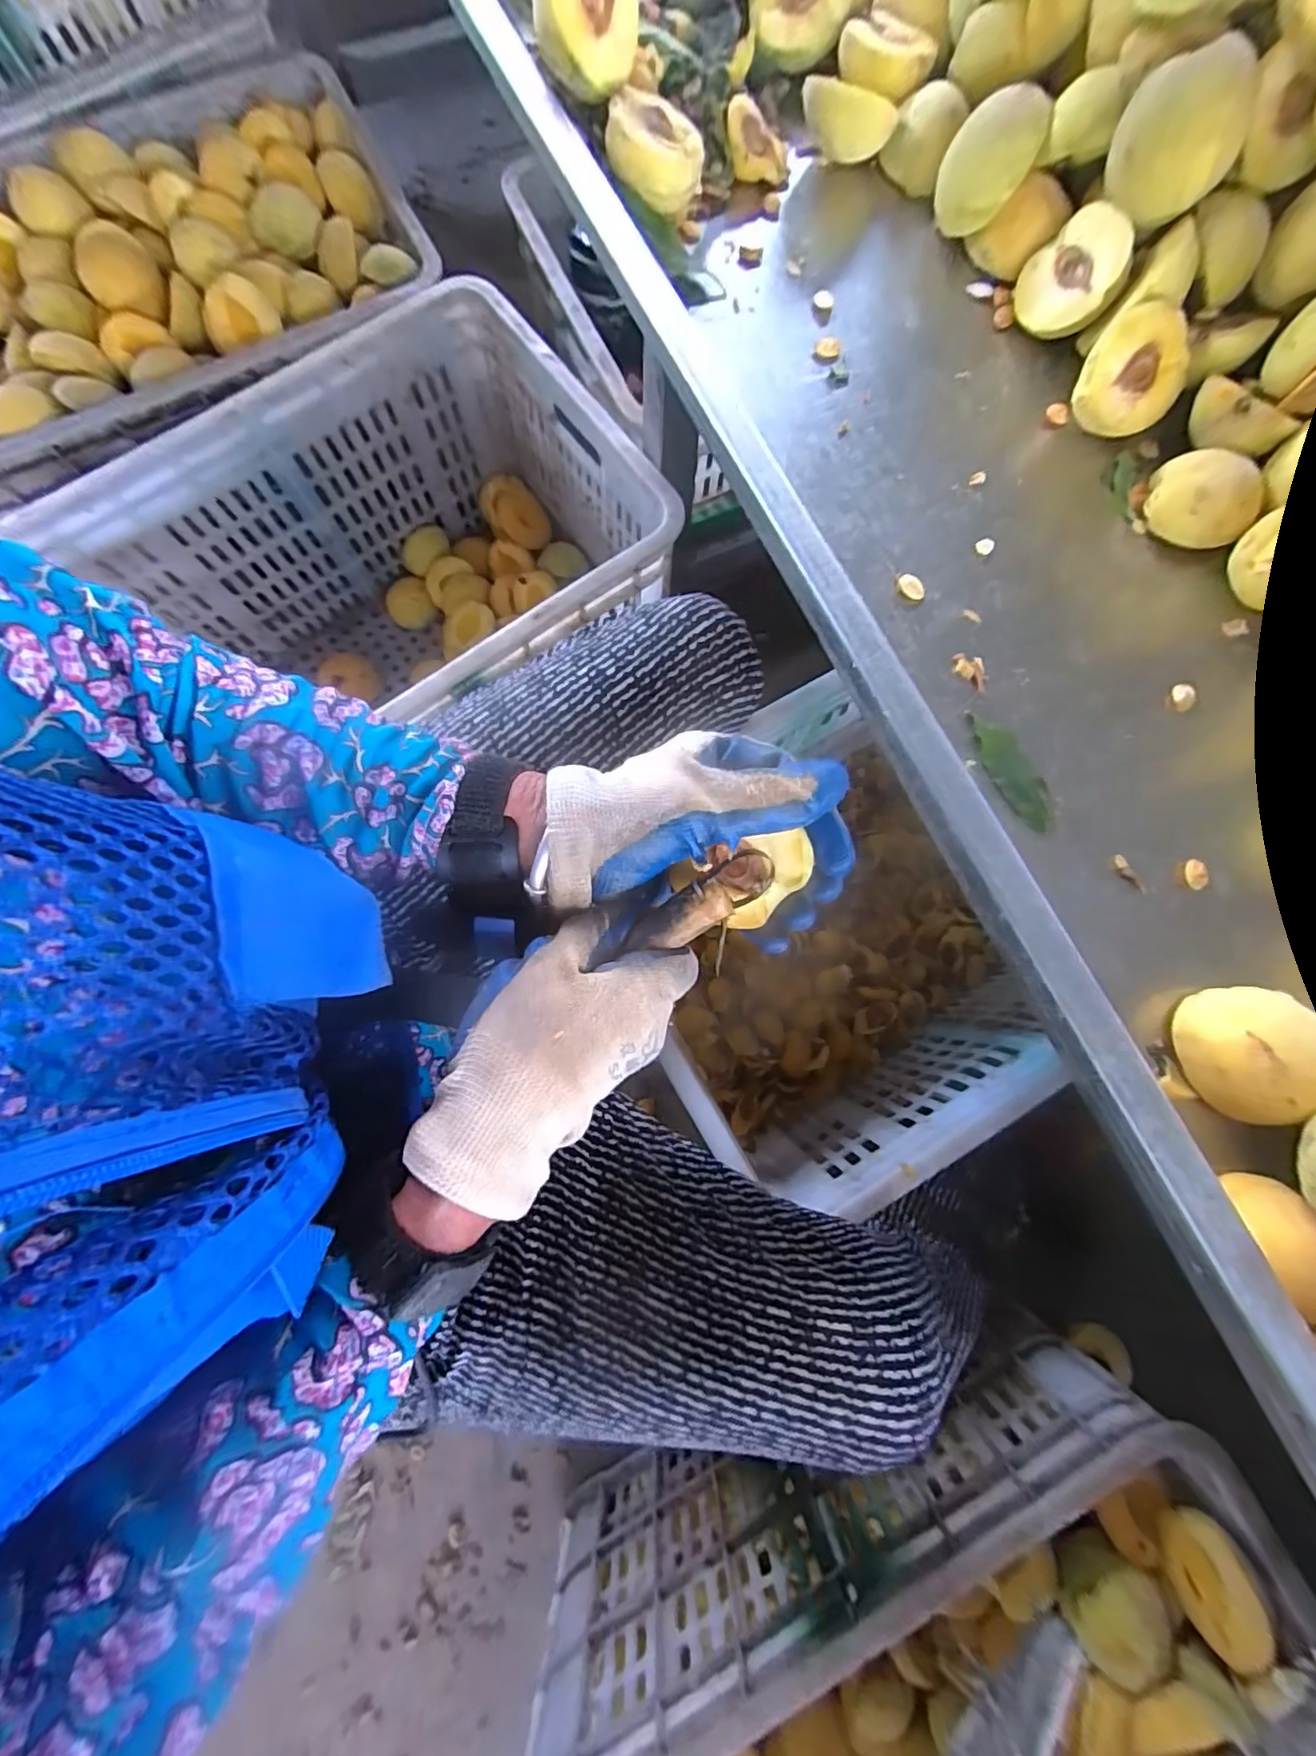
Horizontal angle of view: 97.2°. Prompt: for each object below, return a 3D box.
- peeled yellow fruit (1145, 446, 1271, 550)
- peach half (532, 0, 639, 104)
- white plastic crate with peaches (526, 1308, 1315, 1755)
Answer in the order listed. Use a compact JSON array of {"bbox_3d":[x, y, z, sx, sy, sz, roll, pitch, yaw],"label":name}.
[{"bbox_3d":[0.346,-0.241,0.369,0.060,0.032,0.055,0,79,-1],"label":"peeled yellow fruit"},{"bbox_3d":[-0.045,-0.537,0.357,0.063,0.056,0.050,-1,79,-1],"label":"peach half"},{"bbox_3d":[0.207,0.657,0.457,0.518,0.272,0.376,-26,81,-6],"label":"white plastic crate with peaches"}]

